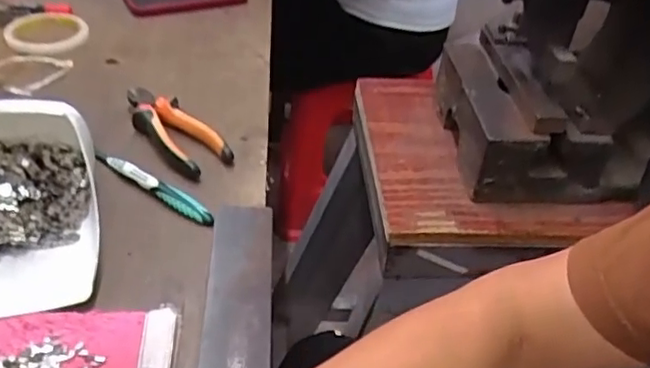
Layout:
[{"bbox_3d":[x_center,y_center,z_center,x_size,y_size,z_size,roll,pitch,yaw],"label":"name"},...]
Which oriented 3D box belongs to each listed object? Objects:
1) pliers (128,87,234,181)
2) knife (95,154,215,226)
[{"bbox_3d":[-0.152,-0.054,0.623,0.055,0.025,0.140,-27,50,-35],"label":"pliers"},{"bbox_3d":[-0.156,0.002,0.561,0.140,0.017,0.012,27,43,22],"label":"knife"}]

